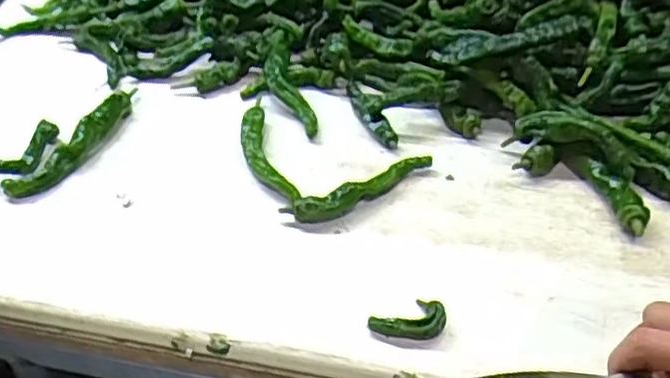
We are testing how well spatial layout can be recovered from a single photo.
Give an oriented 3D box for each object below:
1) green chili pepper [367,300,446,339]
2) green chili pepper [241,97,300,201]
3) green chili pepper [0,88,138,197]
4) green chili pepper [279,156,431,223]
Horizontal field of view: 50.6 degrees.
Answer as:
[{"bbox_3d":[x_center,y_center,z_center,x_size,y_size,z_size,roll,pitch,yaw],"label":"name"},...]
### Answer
[{"bbox_3d":[0.049,0.083,0.476,0.049,0.014,0.031,7,41,11],"label":"green chili pepper"},{"bbox_3d":[-0.065,-0.037,0.622,0.031,0.012,0.163,-12,41,-12],"label":"green chili pepper"},{"bbox_3d":[-0.228,-0.045,0.640,0.032,0.027,0.158,20,45,25],"label":"green chili pepper"},{"bbox_3d":[0.025,-0.002,0.571,0.133,0.024,0.026,-22,44,-22],"label":"green chili pepper"}]

